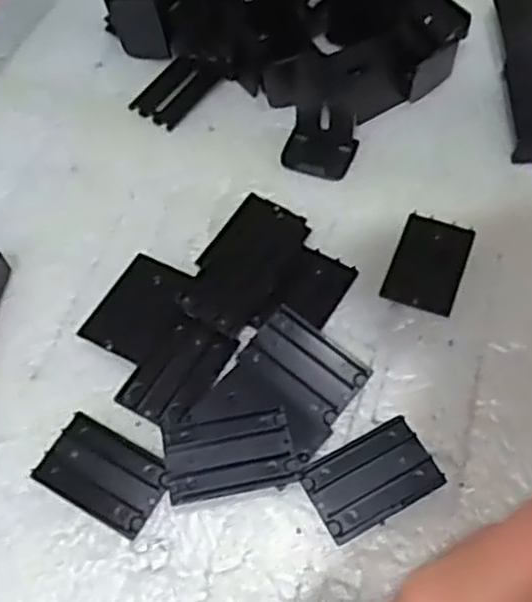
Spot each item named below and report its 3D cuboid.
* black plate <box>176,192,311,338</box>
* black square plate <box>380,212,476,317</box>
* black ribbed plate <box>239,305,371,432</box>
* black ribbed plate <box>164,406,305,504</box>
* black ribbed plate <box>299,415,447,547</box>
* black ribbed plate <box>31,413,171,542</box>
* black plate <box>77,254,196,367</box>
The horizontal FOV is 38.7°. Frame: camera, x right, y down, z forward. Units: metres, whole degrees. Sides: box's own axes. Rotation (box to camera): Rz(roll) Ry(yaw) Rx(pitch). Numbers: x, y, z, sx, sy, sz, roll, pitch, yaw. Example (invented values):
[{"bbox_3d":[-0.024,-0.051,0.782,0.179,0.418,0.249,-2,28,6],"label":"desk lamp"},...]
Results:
[{"bbox_3d":[-0.012,-0.021,0.386,0.041,0.009,0.082,26,59,18],"label":"black plate"},{"bbox_3d":[0.084,-0.020,0.388,0.035,0.004,0.056,18,60,12],"label":"black square plate"},{"bbox_3d":[0.018,0.029,0.356,0.056,0.007,0.038,36,65,21],"label":"black ribbed plate"},{"bbox_3d":[-0.016,0.067,0.330,0.054,0.009,0.035,-10,58,-5],"label":"black ribbed plate"},{"bbox_3d":[0.046,0.076,0.330,0.055,0.004,0.036,-25,61,-14],"label":"black ribbed plate"},{"bbox_3d":[-0.070,0.075,0.330,0.055,0.006,0.035,27,62,17],"label":"black ribbed plate"},{"bbox_3d":[-0.060,0.004,0.372,0.041,0.007,0.054,26,62,16],"label":"black plate"}]

